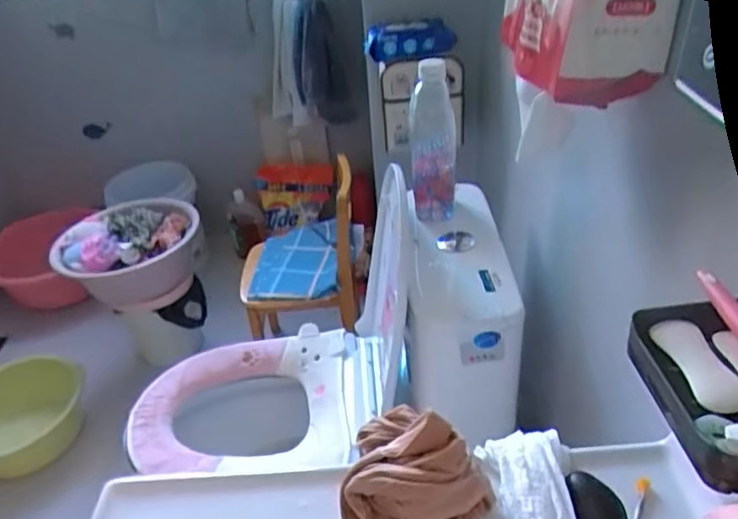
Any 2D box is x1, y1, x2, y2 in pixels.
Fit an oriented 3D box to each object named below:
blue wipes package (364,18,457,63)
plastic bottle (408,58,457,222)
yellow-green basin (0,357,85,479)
[{"bbox_3d":[0.081,-0.450,1.198,0.182,0.077,0.062,-9,36,-5],"label":"blue wipes package"},{"bbox_3d":[0.099,-0.186,0.911,0.071,0.241,0.078,-1,36,6],"label":"plastic bottle"},{"bbox_3d":[-0.978,0.441,1.620,0.344,0.166,0.286,-8,36,-4],"label":"yellow-green basin"}]

